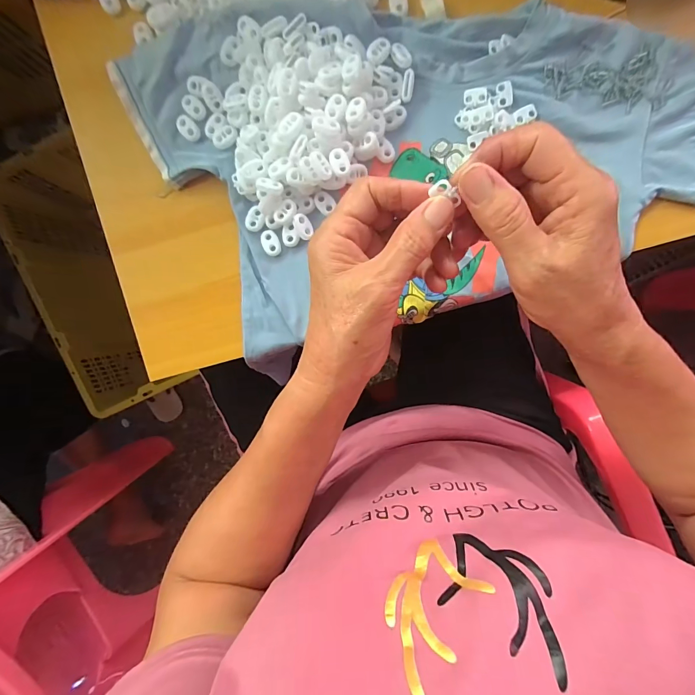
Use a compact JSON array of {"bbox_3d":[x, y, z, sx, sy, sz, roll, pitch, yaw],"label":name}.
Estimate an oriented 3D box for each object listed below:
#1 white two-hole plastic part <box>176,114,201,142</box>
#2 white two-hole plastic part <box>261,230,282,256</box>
[{"bbox_3d":[-0.138,-0.189,0.303,0.024,0.004,0.014,44,95,-2],"label":"white two-hole plastic part"},{"bbox_3d":[-0.067,-0.091,0.309,0.015,0.004,0.023,-23,93,4],"label":"white two-hole plastic part"}]

